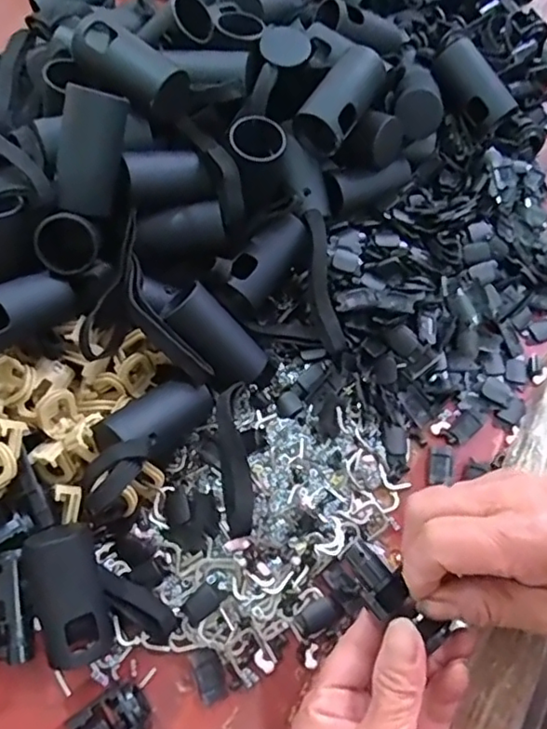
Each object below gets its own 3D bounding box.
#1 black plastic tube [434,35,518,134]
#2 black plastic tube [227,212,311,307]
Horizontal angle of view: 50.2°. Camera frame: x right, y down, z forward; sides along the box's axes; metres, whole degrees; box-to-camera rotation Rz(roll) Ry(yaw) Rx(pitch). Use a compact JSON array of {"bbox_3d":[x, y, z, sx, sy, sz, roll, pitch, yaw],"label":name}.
[{"bbox_3d":[0.141,-0.198,0.409,0.030,0.035,0.067,-26,70,-13],"label":"black plastic tube"},{"bbox_3d":[-0.003,-0.062,0.351,0.027,0.021,0.058,34,70,12],"label":"black plastic tube"}]

